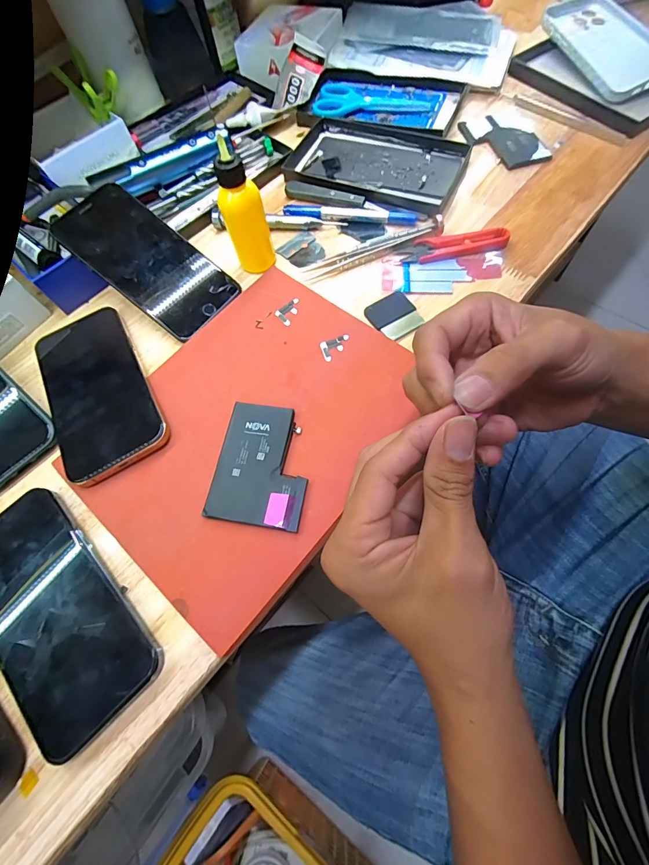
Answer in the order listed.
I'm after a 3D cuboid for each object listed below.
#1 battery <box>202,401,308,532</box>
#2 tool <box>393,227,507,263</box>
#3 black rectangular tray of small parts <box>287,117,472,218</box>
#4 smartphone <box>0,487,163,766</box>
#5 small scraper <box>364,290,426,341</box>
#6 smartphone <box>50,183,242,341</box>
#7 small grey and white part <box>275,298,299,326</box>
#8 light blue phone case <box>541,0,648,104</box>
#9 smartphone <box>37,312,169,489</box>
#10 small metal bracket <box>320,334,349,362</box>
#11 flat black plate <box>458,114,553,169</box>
[{"bbox_3d":[-0.044,0.021,0.270,0.066,0.005,0.087,8,68,6],"label":"battery"},{"bbox_3d":[0.115,-0.171,0.341,0.098,0.011,0.023,-5,67,3],"label":"tool"},{"bbox_3d":[0.050,-0.283,0.399,0.180,0.017,0.105,19,70,13],"label":"black rectangular tray of small parts"},{"bbox_3d":[-0.176,0.113,0.238,0.076,0.006,0.155,-42,70,-12],"label":"smartphone"},{"bbox_3d":[0.059,-0.100,0.322,0.039,0.005,0.041,-30,68,-7],"label":"small scraper"},{"bbox_3d":[-0.154,-0.150,0.329,0.149,0.005,0.076,38,74,-2],"label":"smartphone"},{"bbox_3d":[-0.029,-0.105,0.325,0.024,0.004,0.019,-37,71,-12],"label":"small grey and white part"},{"bbox_3d":[0.326,-0.452,0.436,0.088,0.013,0.176,-16,72,5],"label":"light blue phone case"},{"bbox_3d":[-0.183,-0.037,0.299,0.076,0.008,0.154,-29,67,-7],"label":"smartphone"},{"bbox_3d":[0.010,-0.070,0.307,0.025,0.004,0.018,-19,67,-3],"label":"small metal bracket"},{"bbox_3d":[0.191,-0.310,0.396,0.058,0.007,0.090,-23,67,-5],"label":"flat black plate"}]

